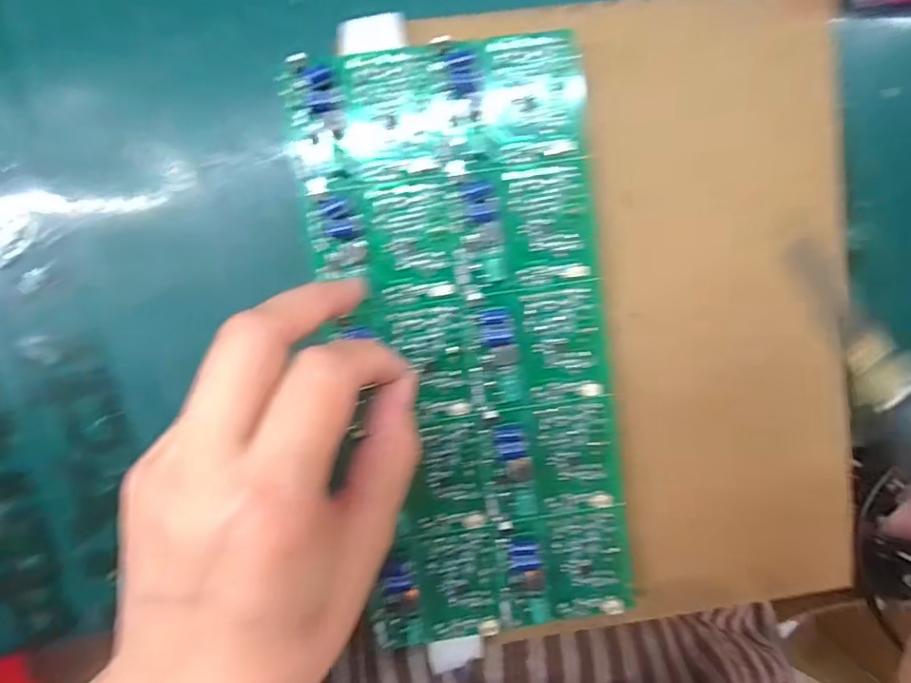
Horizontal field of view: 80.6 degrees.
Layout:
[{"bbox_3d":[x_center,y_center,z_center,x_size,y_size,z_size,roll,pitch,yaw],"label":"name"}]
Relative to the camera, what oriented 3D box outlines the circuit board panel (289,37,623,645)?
[{"bbox_3d":[0.009,0.005,0.206,0.103,0.005,0.223,-11,97,-2],"label":"circuit board panel"}]

